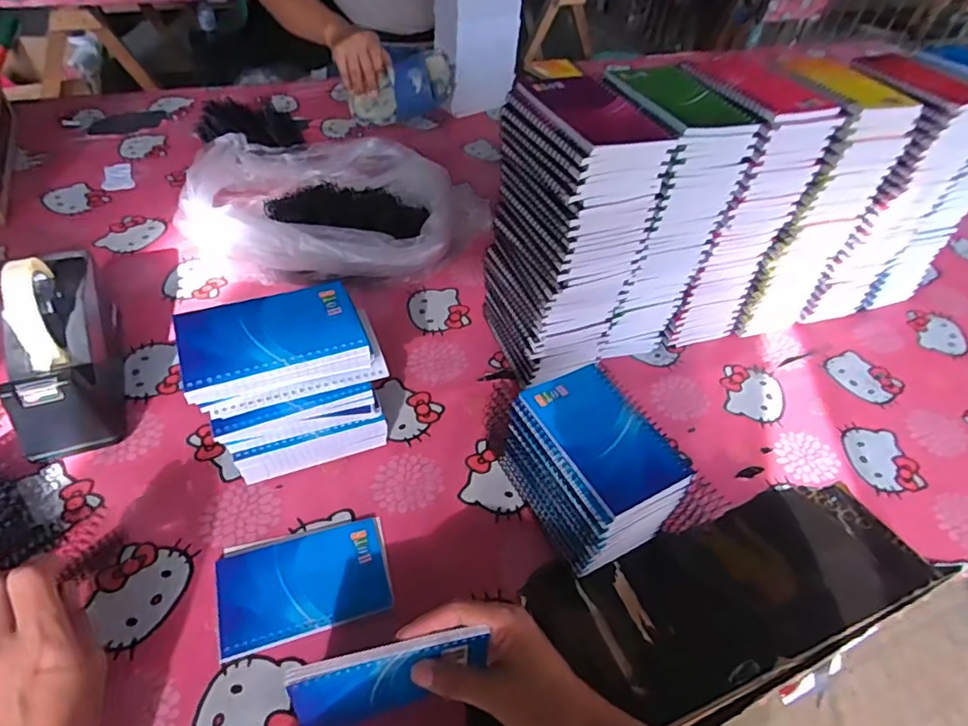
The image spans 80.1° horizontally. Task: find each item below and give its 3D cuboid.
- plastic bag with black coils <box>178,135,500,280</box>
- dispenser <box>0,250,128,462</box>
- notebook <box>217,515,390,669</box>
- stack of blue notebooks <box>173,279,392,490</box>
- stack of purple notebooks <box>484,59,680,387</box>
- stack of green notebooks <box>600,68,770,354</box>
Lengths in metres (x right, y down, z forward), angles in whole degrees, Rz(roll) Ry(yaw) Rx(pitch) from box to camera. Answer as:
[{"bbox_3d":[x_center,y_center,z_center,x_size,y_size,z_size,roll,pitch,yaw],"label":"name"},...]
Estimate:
[{"bbox_3d":[-0.193,-0.199,0.758,0.354,0.098,0.249,5,46,-2],"label":"plastic bag with black coils"},{"bbox_3d":[-0.399,-0.018,0.546,0.076,0.124,0.196,-16,50,-21],"label":"dispenser"},{"bbox_3d":[-0.144,0.175,0.465,0.131,0.009,0.086,-11,49,-17],"label":"notebook"},{"bbox_3d":[-0.162,0.030,0.493,0.139,0.165,0.076,-15,50,-20],"label":"stack of blue notebooks"},{"bbox_3d":[0.077,-0.113,0.577,0.097,0.282,0.127,-17,51,-21],"label":"stack of purple notebooks"},{"bbox_3d":[0.161,-0.142,0.604,0.103,0.269,0.121,-17,51,-22],"label":"stack of green notebooks"}]

